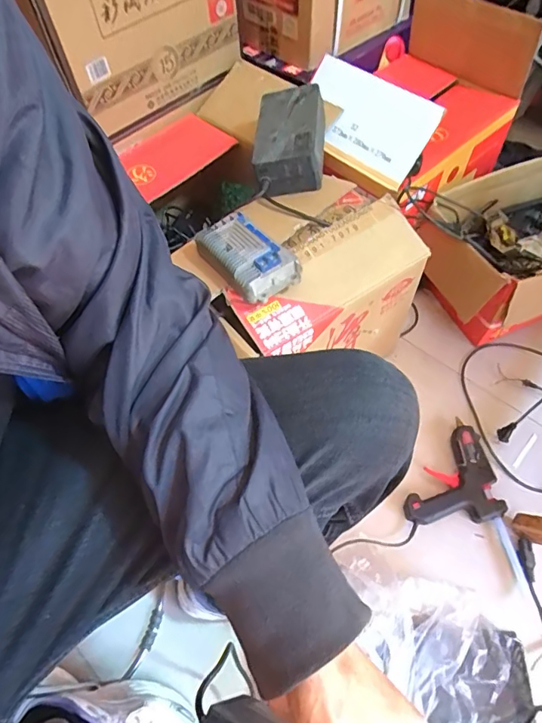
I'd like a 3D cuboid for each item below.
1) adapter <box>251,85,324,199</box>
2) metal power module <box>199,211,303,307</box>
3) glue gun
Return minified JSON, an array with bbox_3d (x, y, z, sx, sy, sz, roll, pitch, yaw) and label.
[{"bbox_3d":[0.035,-0.379,0.805,0.115,0.070,0.201,-4,61,14],"label":"adapter"},{"bbox_3d":[-0.040,-0.154,0.671,0.089,0.034,0.161,-35,63,-17],"label":"metal power module"},{"bbox_3d":[0.307,0.193,0.826,0.158,0.031,0.172,-4,58,1],"label":"glue gun"}]

